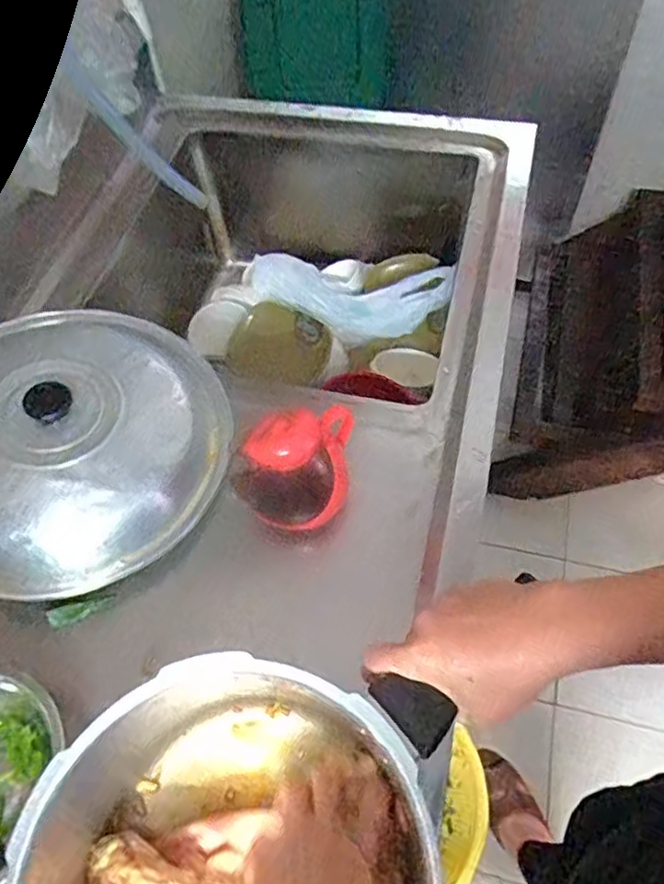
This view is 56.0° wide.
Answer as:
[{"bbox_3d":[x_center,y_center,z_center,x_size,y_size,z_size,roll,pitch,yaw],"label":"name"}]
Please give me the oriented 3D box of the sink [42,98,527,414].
[{"bbox_3d":[-0.048,-0.254,0.975,0.579,0.269,0.589,12,59,11],"label":"sink"}]

